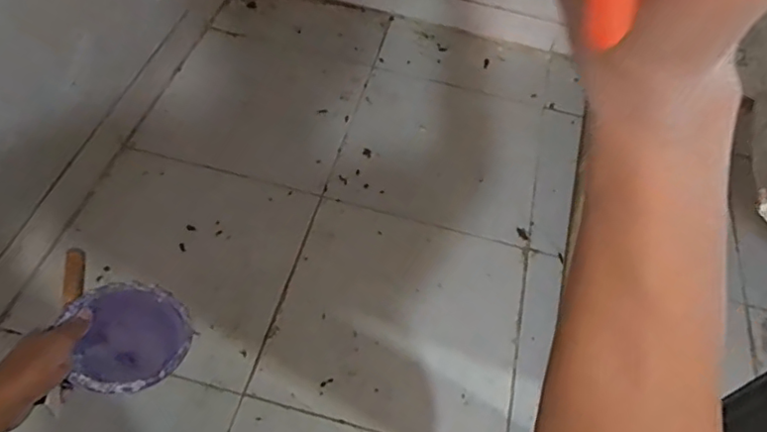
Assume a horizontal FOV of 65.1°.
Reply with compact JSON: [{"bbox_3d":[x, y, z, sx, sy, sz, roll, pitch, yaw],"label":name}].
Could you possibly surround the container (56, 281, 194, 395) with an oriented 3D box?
[{"bbox_3d":[-0.260,0.129,0.621,0.115,0.064,0.124,-22,60,-20],"label":"container"}]

